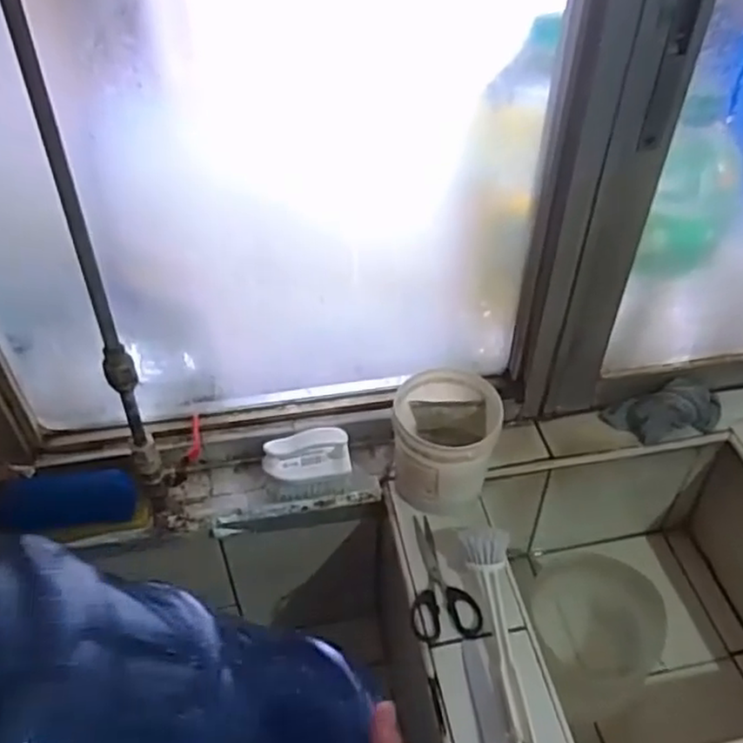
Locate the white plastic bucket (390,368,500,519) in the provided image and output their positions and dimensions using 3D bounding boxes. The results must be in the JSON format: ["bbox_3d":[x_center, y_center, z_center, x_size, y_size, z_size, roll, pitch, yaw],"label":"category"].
[{"bbox_3d":[0.081,0.083,0.774,0.112,0.125,0.112,8,45,8],"label":"white plastic bucket"}]

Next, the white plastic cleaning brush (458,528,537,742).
[{"bbox_3d":[0.124,0.252,0.659,0.044,0.039,0.207,-2,44,-2],"label":"white plastic cleaning brush"}]

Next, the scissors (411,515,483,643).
[{"bbox_3d":[0.072,0.217,0.731,0.068,0.007,0.140,-4,44,-4],"label":"scissors"}]

